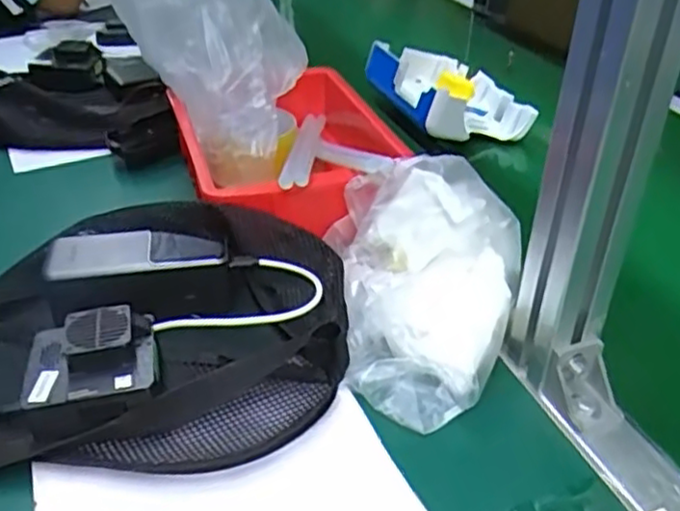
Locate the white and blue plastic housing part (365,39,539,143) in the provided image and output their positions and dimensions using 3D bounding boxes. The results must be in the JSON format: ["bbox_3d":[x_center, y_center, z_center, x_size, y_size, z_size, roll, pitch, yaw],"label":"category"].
[{"bbox_3d":[0.112,-0.188,0.805,0.153,0.066,0.198,-2,28,-19],"label":"white and blue plastic housing part"}]

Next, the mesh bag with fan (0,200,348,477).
[{"bbox_3d":[-0.124,0.042,0.490,0.251,0.063,0.204,-6,35,-10],"label":"mesh bag with fan"}]

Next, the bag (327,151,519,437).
[{"bbox_3d":[0.058,0.017,0.480,0.133,0.095,0.178,2,35,2],"label":"bag"}]

